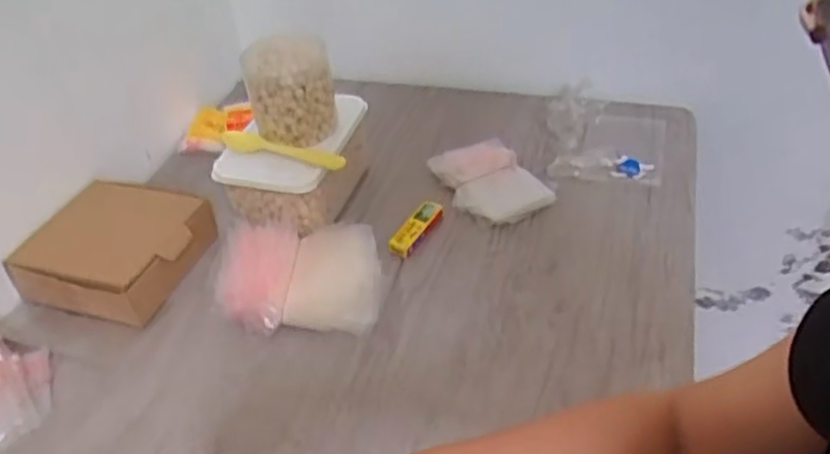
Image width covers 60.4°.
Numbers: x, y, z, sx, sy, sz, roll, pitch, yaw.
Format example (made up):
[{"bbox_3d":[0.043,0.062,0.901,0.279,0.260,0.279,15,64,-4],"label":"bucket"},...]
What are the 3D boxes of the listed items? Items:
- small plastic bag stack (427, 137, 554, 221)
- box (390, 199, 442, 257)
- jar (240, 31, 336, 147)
[{"bbox_3d":[0.097,-0.058,0.920,0.109,0.019,0.143,-20,48,-15],"label":"small plastic bag stack"},{"bbox_3d":[0.001,0.001,0.852,0.030,0.016,0.092,19,46,26],"label":"box"},{"bbox_3d":[-0.145,-0.160,0.830,0.098,0.108,0.083,-13,41,-8],"label":"jar"}]

